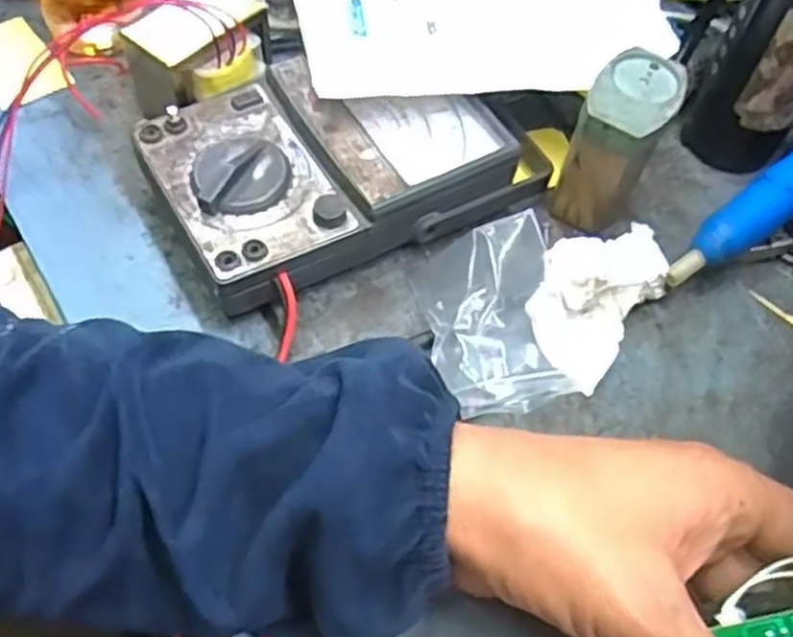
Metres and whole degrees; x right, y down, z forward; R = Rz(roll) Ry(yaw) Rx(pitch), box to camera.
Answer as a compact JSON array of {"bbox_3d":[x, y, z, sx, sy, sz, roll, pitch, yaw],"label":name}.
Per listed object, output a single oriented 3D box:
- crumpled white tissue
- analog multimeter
[{"bbox_3d":[0.097,-0.014,0.376,0.053,0.036,0.088,35,62,17],"label":"crumpled white tissue"},{"bbox_3d":[-0.030,-0.081,0.398,0.183,0.049,0.117,-27,63,-19],"label":"analog multimeter"}]

